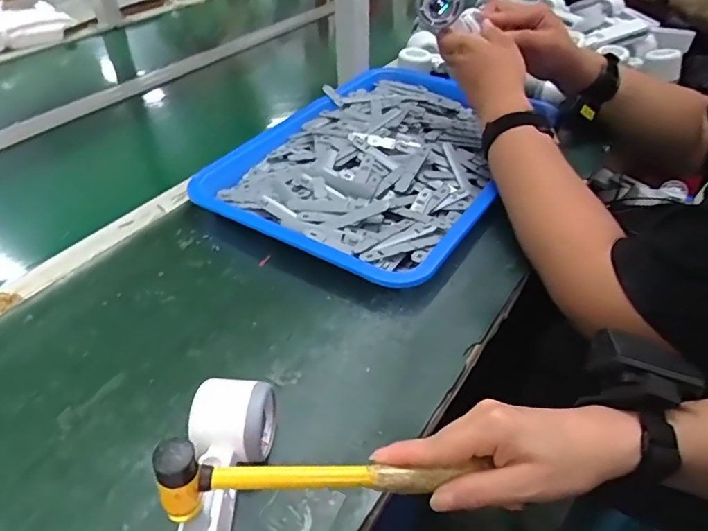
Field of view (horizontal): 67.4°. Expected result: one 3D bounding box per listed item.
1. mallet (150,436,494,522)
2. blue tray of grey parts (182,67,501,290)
[{"bbox_3d":[-0.021,0.132,0.326,0.189,0.056,0.020,4,40,-10],"label":"mallet"},{"bbox_3d":[0.040,-0.152,0.714,0.342,0.053,0.456,24,46,26],"label":"blue tray of grey parts"}]

